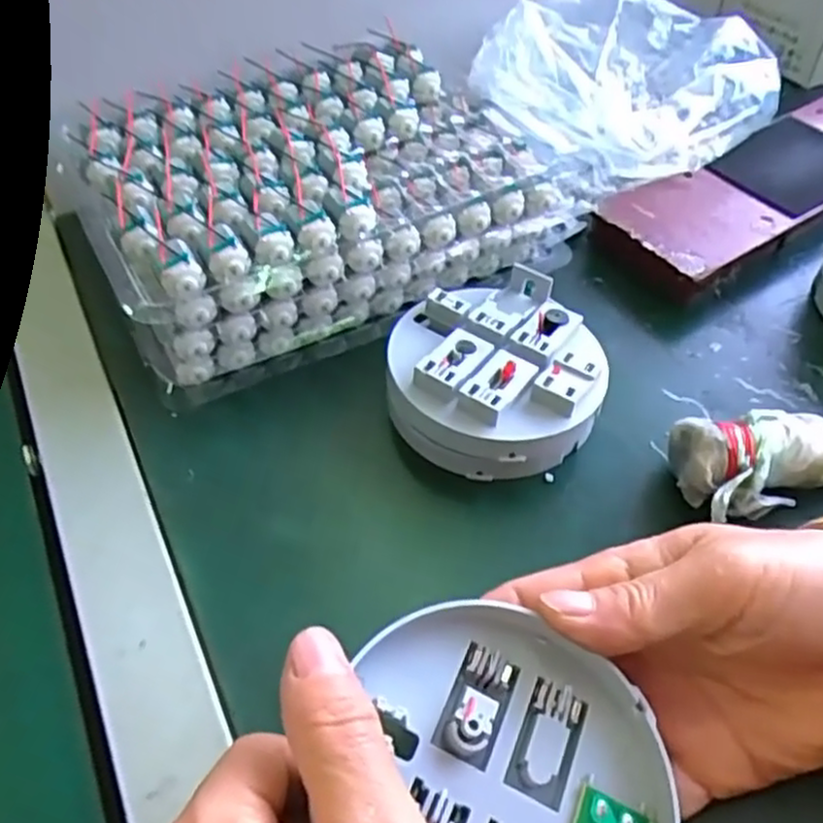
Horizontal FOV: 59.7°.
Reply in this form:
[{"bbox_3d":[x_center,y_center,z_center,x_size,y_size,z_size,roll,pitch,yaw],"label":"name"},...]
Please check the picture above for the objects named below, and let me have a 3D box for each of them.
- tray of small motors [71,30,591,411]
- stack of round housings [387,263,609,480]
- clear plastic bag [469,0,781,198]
[{"bbox_3d":[-0.049,-0.133,0.428,0.267,0.077,0.201,-21,52,-17],"label":"tray of small motors"},{"bbox_3d":[0.042,-0.020,0.353,0.102,0.043,0.111,9,49,8],"label":"stack of round housings"},{"bbox_3d":[0.144,-0.225,0.481,0.181,0.061,0.201,17,51,15],"label":"clear plastic bag"}]

